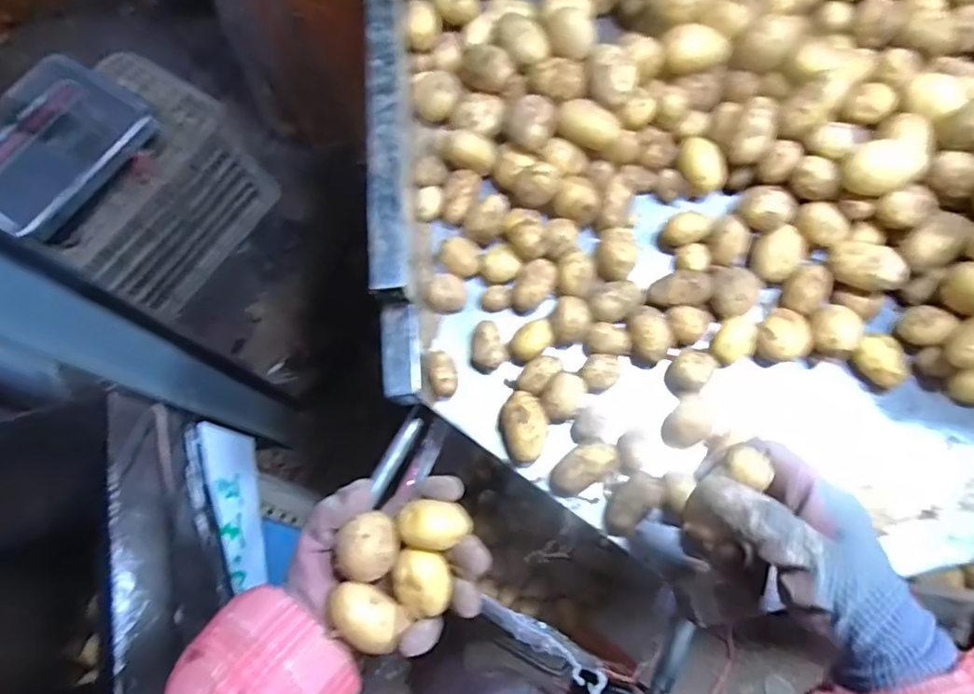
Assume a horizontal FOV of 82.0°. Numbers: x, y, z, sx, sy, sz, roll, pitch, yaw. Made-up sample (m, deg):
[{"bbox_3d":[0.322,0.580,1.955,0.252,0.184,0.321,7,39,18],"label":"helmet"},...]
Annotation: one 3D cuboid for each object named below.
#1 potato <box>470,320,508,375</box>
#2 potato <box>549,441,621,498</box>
[{"bbox_3d":[0.002,0.000,0.481,0.030,0.020,0.042,4,73,3],"label":"potato"},{"bbox_3d":[0.075,0.095,0.439,0.053,0.027,0.030,-32,74,-8],"label":"potato"}]

